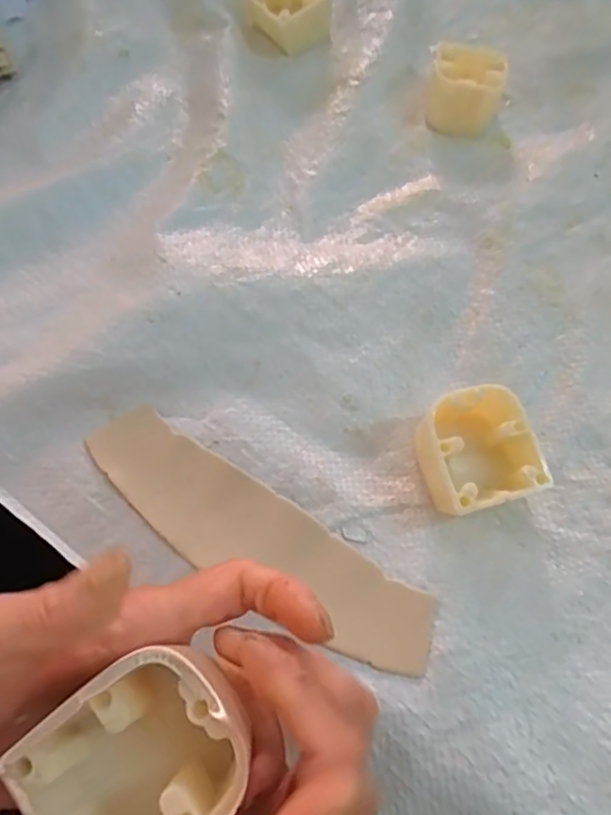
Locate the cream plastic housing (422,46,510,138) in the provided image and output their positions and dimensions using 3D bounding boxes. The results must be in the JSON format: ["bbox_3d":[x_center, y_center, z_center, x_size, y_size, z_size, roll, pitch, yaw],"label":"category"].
[{"bbox_3d":[0.111,-0.218,0.416,0.049,0.034,0.045,13,63,2],"label":"cream plastic housing"}]

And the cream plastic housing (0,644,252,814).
[{"bbox_3d":[-0.045,0.100,0.168,0.059,0.029,0.050,-35,71,-19],"label":"cream plastic housing"}]

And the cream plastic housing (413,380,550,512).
[{"bbox_3d":[0.081,0.023,0.292,0.055,0.033,0.054,-15,65,-11],"label":"cream plastic housing"}]

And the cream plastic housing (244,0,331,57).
[{"bbox_3d":[-0.013,-0.297,0.445,0.054,0.031,0.050,-29,69,-17],"label":"cream plastic housing"}]

